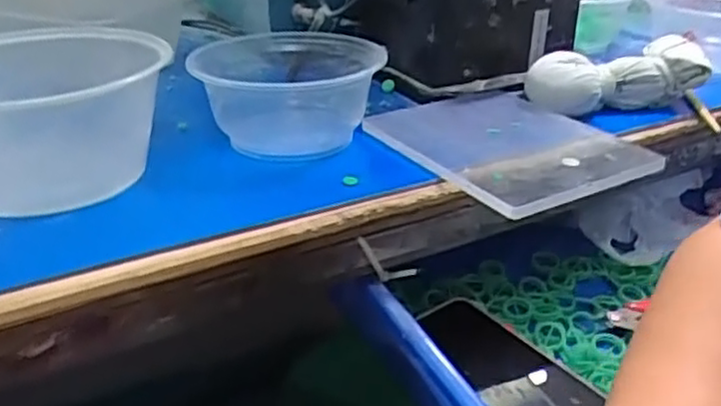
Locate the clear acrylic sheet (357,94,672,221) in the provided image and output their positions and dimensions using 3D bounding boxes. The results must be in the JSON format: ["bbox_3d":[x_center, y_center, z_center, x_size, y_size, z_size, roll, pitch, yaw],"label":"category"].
[{"bbox_3d":[0.102,-0.046,0.488,0.144,0.010,0.168,-16,31,-28],"label":"clear acrylic sheet"}]

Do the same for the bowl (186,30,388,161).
[{"bbox_3d":[-0.053,-0.080,0.512,0.130,0.063,0.127,0,27,0],"label":"bowl"}]

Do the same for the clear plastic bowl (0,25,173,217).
[{"bbox_3d":[-0.204,-0.049,0.440,0.143,0.079,0.135,-2,27,-5],"label":"clear plastic bowl"}]

